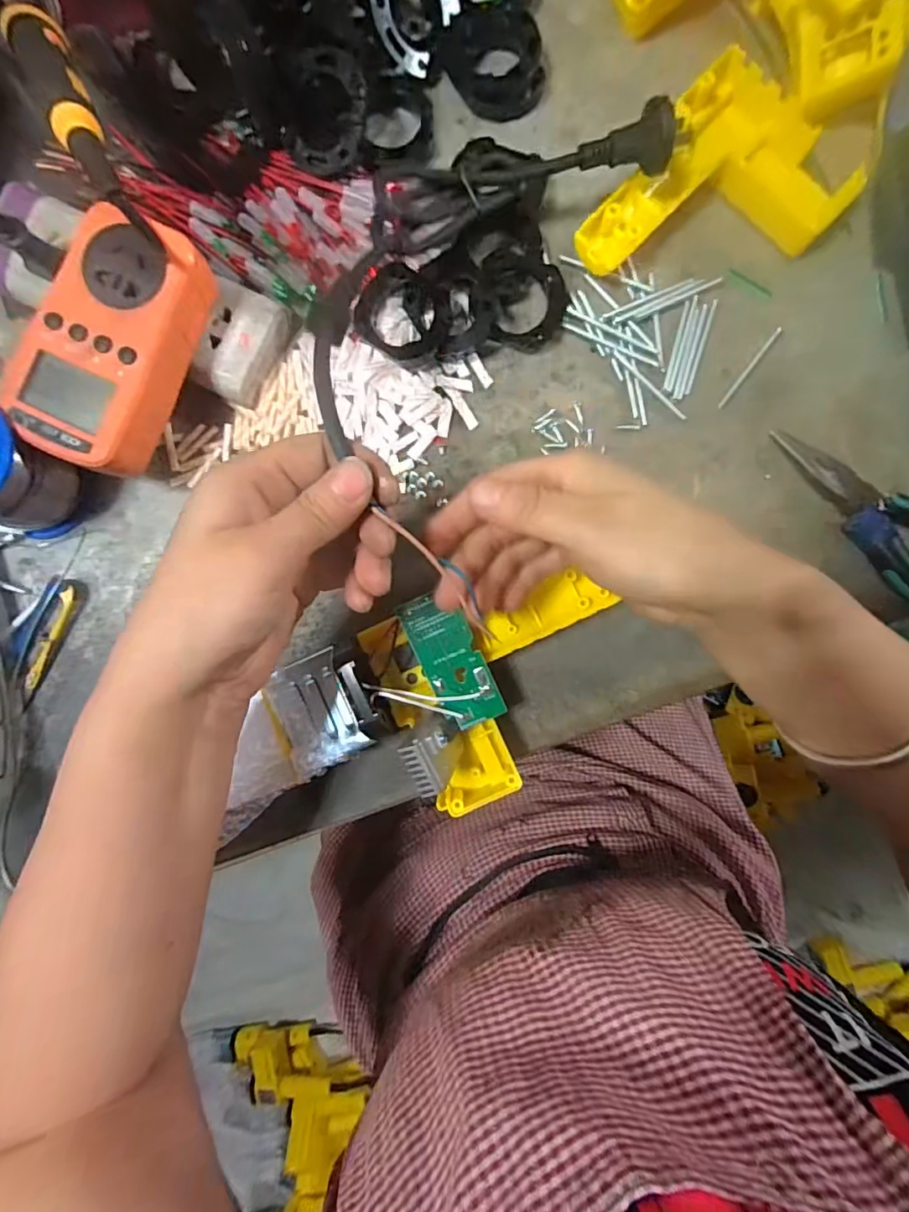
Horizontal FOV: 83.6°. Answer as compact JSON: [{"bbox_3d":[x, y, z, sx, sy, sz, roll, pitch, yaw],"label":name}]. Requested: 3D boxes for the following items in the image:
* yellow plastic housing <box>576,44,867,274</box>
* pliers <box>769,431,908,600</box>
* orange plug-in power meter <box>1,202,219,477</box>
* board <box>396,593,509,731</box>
[{"bbox_3d":[0.163,-0.243,0.312,0.117,0.026,0.156,39,88,1],"label":"yellow plastic housing"},{"bbox_3d":[0.258,-0.052,0.308,0.152,0.020,0.052,44,88,2],"label":"pliers"},{"bbox_3d":[-0.182,-0.137,0.268,0.066,0.034,0.122,23,89,0],"label":"orange plug-in power meter"},{"bbox_3d":[-0.001,0.030,0.280,0.033,0.004,0.076,-23,96,5],"label":"board"}]

